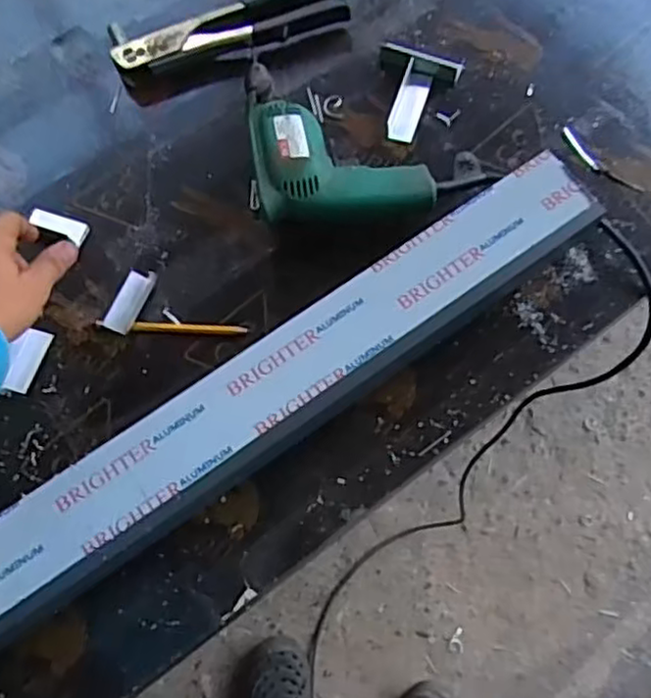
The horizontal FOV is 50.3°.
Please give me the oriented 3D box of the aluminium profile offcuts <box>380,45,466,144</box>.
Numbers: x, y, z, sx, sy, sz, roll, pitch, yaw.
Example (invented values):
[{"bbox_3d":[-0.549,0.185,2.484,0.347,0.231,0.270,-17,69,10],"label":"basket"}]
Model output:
[{"bbox_3d":[0.085,-0.256,0.692,0.083,0.020,0.105,18,73,7],"label":"aluminium profile offcuts"}]

